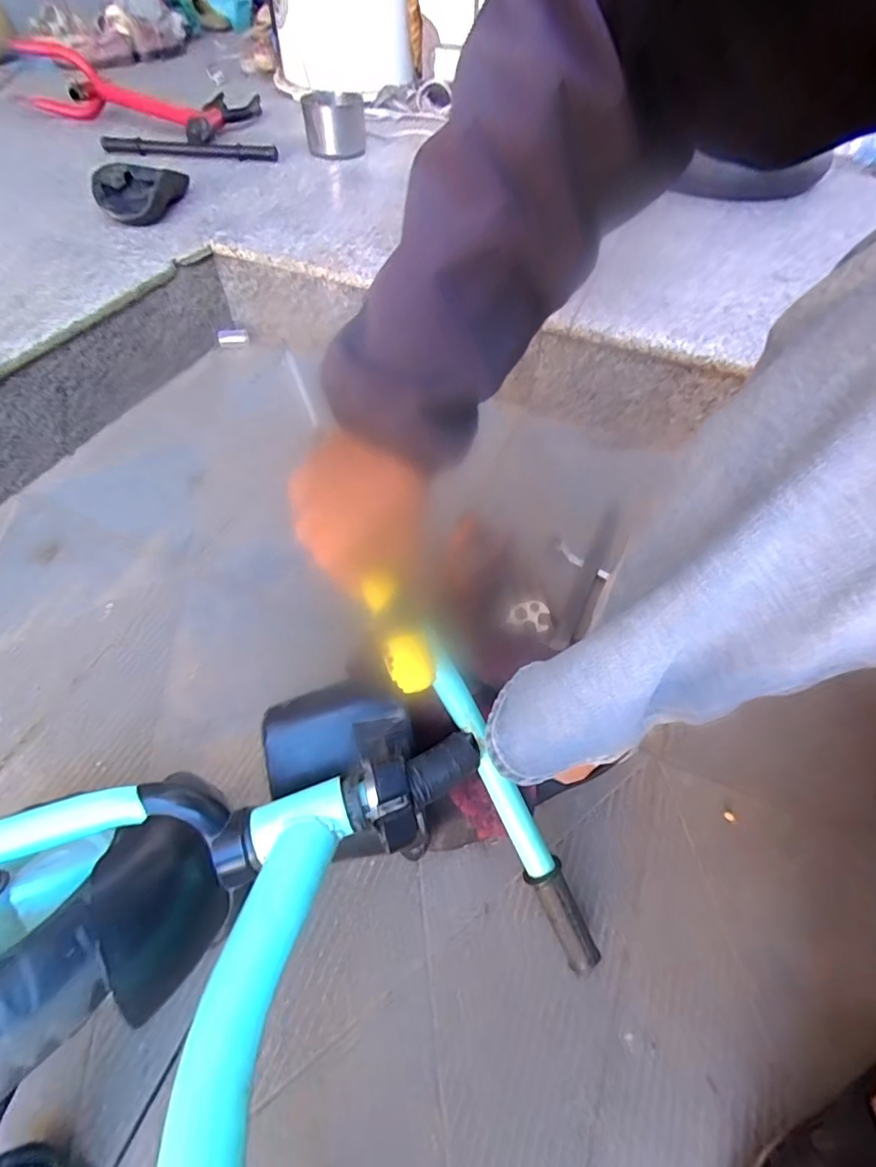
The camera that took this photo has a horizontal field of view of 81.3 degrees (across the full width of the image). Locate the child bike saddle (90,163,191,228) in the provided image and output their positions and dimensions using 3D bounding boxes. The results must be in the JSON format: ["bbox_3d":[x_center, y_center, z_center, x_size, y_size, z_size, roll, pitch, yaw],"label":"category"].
[{"bbox_3d":[-0.482,-0.649,0.844,0.158,0.065,0.075,-27,57,-20],"label":"child bike saddle"}]

